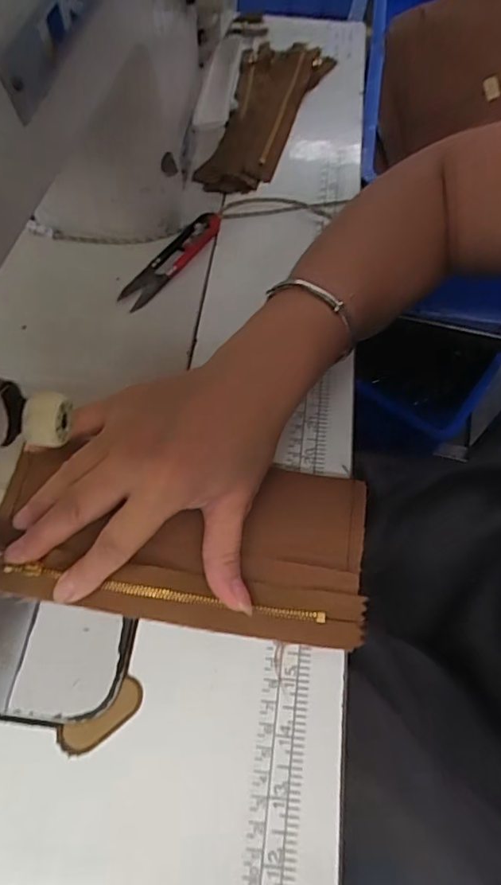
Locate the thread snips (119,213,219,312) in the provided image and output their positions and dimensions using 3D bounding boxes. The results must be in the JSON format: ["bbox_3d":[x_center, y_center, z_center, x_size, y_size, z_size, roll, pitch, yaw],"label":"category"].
[{"bbox_3d":[-0.059,-0.142,0.406,0.022,0.008,0.109,32,66,14],"label":"thread snips"}]

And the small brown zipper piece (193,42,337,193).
[{"bbox_3d":[0.011,-0.310,0.491,0.074,0.012,0.233,19,64,8],"label":"small brown zipper piece"}]

